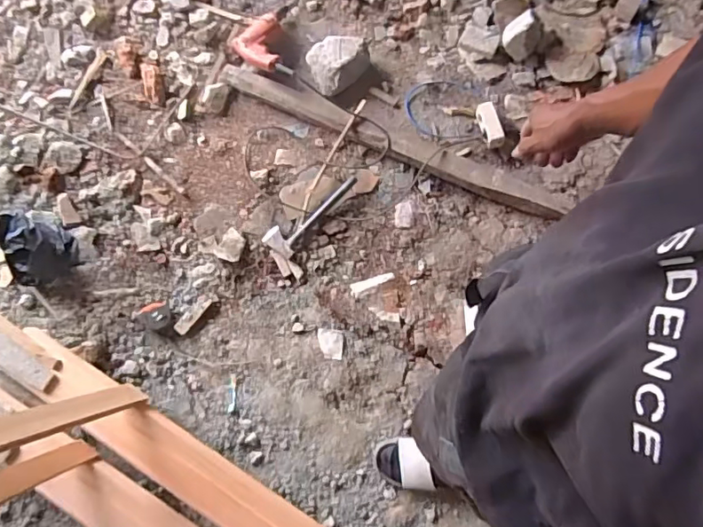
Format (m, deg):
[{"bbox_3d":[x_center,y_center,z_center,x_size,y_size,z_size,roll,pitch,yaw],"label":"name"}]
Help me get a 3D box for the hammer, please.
[{"bbox_3d":[-0.109,-0.138,1.395,0.087,0.033,0.271,40,80,7],"label":"hammer"}]

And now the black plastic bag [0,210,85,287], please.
[{"bbox_3d":[-0.748,-0.044,1.286,0.142,0.137,0.188,7,78,1],"label":"black plastic bag"}]

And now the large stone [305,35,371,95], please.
[{"bbox_3d":[-0.040,-0.548,1.464,0.166,0.074,0.155,0,76,1],"label":"large stone"}]

